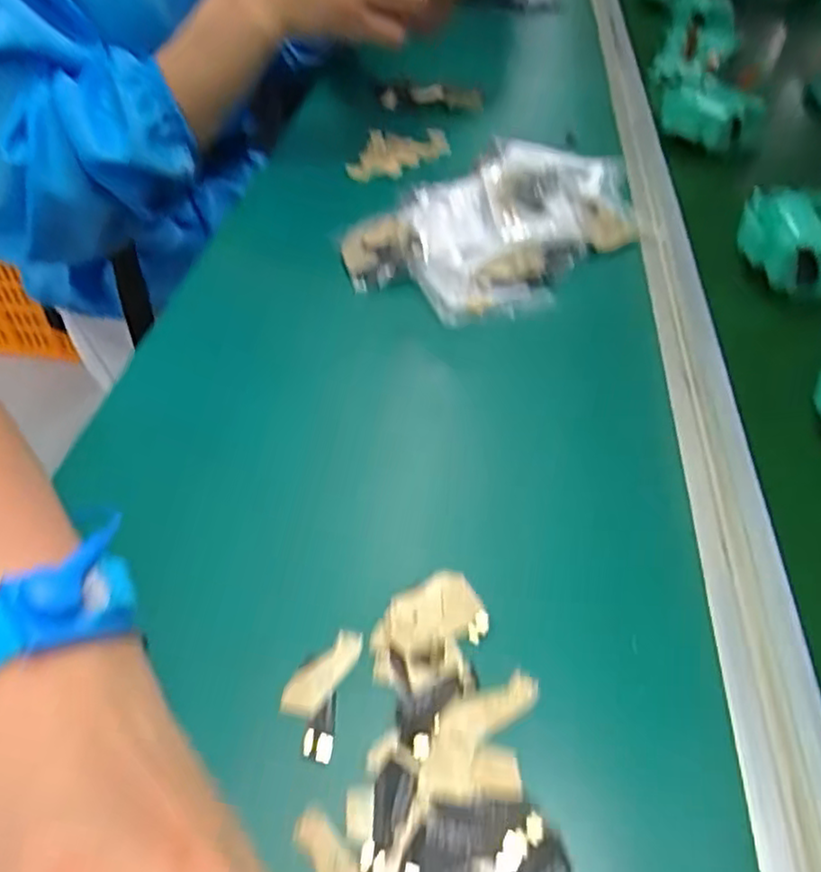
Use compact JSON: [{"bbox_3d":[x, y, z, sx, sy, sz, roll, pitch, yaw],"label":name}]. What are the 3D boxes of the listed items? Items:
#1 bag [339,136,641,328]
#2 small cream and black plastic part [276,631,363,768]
[{"bbox_3d":[0.073,-0.156,0.498,0.158,0.035,0.282,30,53,29],"label":"bag"},{"bbox_3d":[-0.036,0.096,0.260,0.023,0.004,0.050,7,45,10],"label":"small cream and black plastic part"}]

